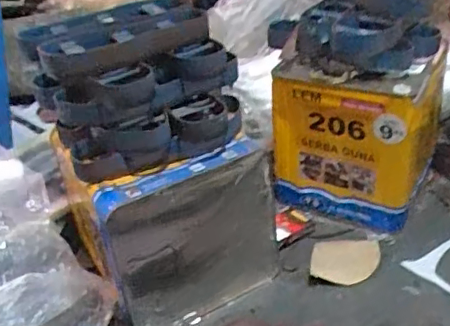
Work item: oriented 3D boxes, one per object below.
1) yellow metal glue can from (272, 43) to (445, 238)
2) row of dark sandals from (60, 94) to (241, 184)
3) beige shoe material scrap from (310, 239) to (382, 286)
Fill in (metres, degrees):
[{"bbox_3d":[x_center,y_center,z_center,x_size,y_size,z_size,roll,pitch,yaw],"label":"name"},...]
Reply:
[{"bbox_3d":[0.218,-0.051,0.960,0.237,0.248,0.177,13,39,27],"label":"yellow metal glue can"},{"bbox_3d":[-0.098,-0.050,0.775,0.251,0.068,0.132,-12,34,-6],"label":"row of dark sandals"},{"bbox_3d":[0.188,0.147,0.885,0.100,0.021,0.100,2,35,13],"label":"beige shoe material scrap"}]

